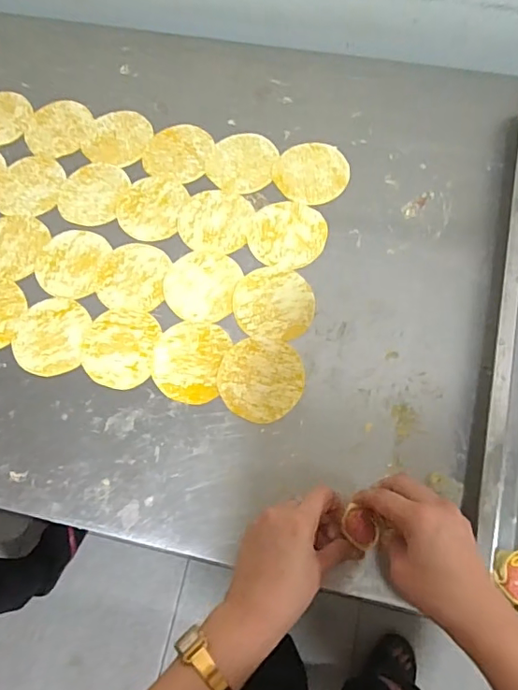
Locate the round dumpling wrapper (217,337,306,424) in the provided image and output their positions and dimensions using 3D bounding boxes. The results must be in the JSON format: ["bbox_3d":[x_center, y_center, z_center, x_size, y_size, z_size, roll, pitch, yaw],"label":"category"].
[{"bbox_3d":[0.002,0.032,0.509,0.083,0.004,0.081,-1,70,2],"label":"round dumpling wrapper"}]

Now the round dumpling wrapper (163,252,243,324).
[{"bbox_3d":[-0.061,-0.063,0.550,0.078,0.004,0.081,-1,70,2],"label":"round dumpling wrapper"}]

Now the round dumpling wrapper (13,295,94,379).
[{"bbox_3d":[-0.214,-0.010,0.538,0.077,0.004,0.084,-1,70,2],"label":"round dumpling wrapper"}]

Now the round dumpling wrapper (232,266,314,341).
[{"bbox_3d":[0.015,-0.044,0.536,0.081,0.004,0.078,-1,70,2],"label":"round dumpling wrapper"}]

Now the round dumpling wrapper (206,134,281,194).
[{"bbox_3d":[-0.019,-0.211,0.600,0.075,0.004,0.082,-1,70,2],"label":"round dumpling wrapper"}]

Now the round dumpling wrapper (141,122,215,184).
[{"bbox_3d":[-0.094,-0.228,0.611,0.076,0.004,0.081,-1,70,2],"label":"round dumpling wrapper"}]

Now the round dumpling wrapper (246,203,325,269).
[{"bbox_3d":[0.031,-0.120,0.565,0.081,0.004,0.081,-1,70,2],"label":"round dumpling wrapper"}]

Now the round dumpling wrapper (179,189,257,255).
[{"bbox_3d":[-0.048,-0.138,0.575,0.078,0.004,0.077,-1,70,2],"label":"round dumpling wrapper"}]

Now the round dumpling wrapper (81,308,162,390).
[{"bbox_3d":[-0.141,0.002,0.528,0.072,0.004,0.082,8,70,5],"label":"round dumpling wrapper"}]

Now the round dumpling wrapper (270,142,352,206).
[{"bbox_3d":[0.060,-0.196,0.591,0.082,0.004,0.082,-1,70,2],"label":"round dumpling wrapper"}]

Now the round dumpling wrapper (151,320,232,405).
[{"bbox_3d":[-0.070,0.015,0.521,0.071,0.004,0.083,12,70,6],"label":"round dumpling wrapper"}]

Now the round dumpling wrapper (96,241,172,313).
[{"bbox_3d":[-0.131,-0.074,0.556,0.067,0.004,0.078,7,70,4],"label":"round dumpling wrapper"}]

